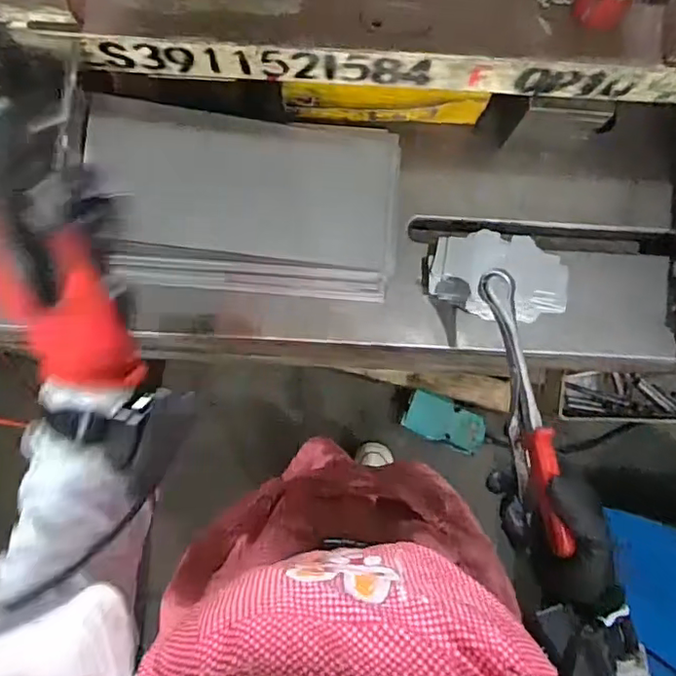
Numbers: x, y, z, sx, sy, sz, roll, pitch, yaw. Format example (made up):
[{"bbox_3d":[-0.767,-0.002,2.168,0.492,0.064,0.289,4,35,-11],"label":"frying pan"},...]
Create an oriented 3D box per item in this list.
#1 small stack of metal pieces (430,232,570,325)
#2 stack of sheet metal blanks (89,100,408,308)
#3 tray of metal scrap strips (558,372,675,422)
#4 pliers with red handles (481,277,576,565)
[{"bbox_3d":[0.153,-0.058,0.555,0.129,0.026,0.077,9,82,-1],"label":"small stack of metal pieces"},{"bbox_3d":[-0.076,-0.116,0.518,0.259,0.030,0.151,3,101,-11],"label":"stack of sheet metal blanks"},{"bbox_3d":[0.450,0.087,0.820,0.306,0.072,0.079,6,82,-1],"label":"tray of metal scrap strips"},{"bbox_3d":[0.143,0.051,0.459,0.023,0.043,0.213,-9,80,-3],"label":"pliers with red handles"}]

